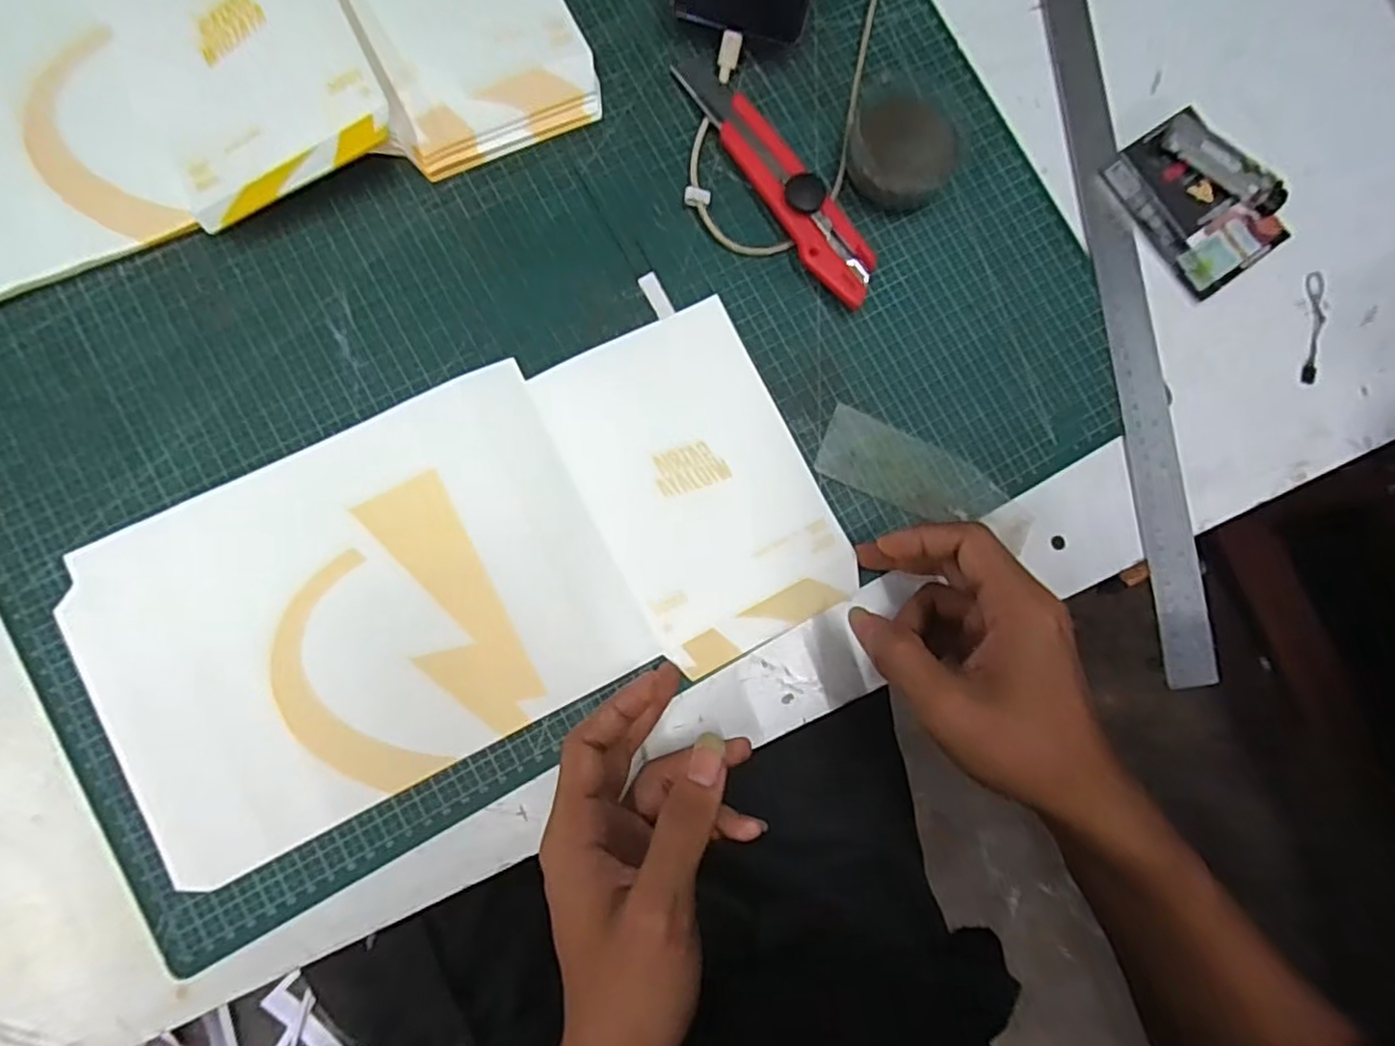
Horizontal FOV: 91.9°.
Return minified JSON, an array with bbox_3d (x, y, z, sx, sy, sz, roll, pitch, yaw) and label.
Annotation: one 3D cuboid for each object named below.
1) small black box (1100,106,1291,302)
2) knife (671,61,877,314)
[{"bbox_3d":[0.291,-0.189,0.393,0.070,0.024,0.095,-35,88,-9],"label":"small black box"},{"bbox_3d":[0.044,-0.190,0.372,0.033,0.019,0.165,-35,88,-9],"label":"knife"}]

